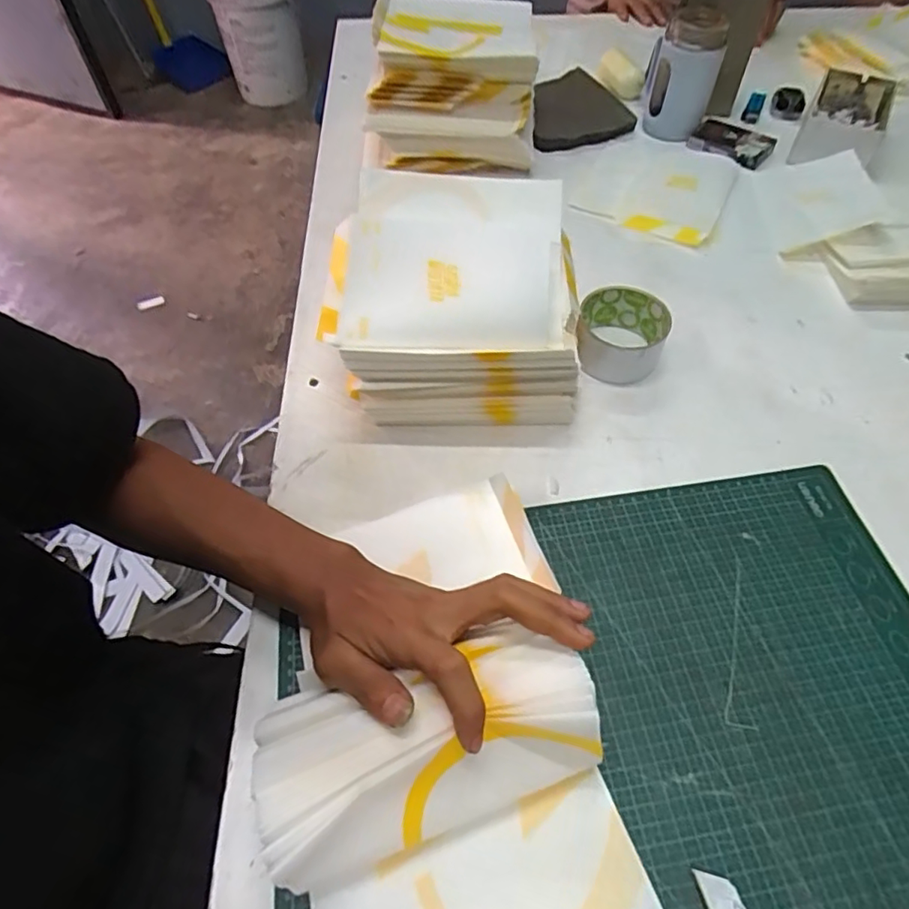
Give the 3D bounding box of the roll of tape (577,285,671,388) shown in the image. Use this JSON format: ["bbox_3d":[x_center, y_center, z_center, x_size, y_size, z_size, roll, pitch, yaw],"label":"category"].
[{"bbox_3d":[0.154,-0.111,0.539,0.079,0.050,0.080,1,55,-1],"label":"roll of tape"}]

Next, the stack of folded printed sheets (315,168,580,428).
[{"bbox_3d":[0.000,-0.132,0.499,0.199,0.132,0.189,1,55,0],"label":"stack of folded printed sheets"}]

